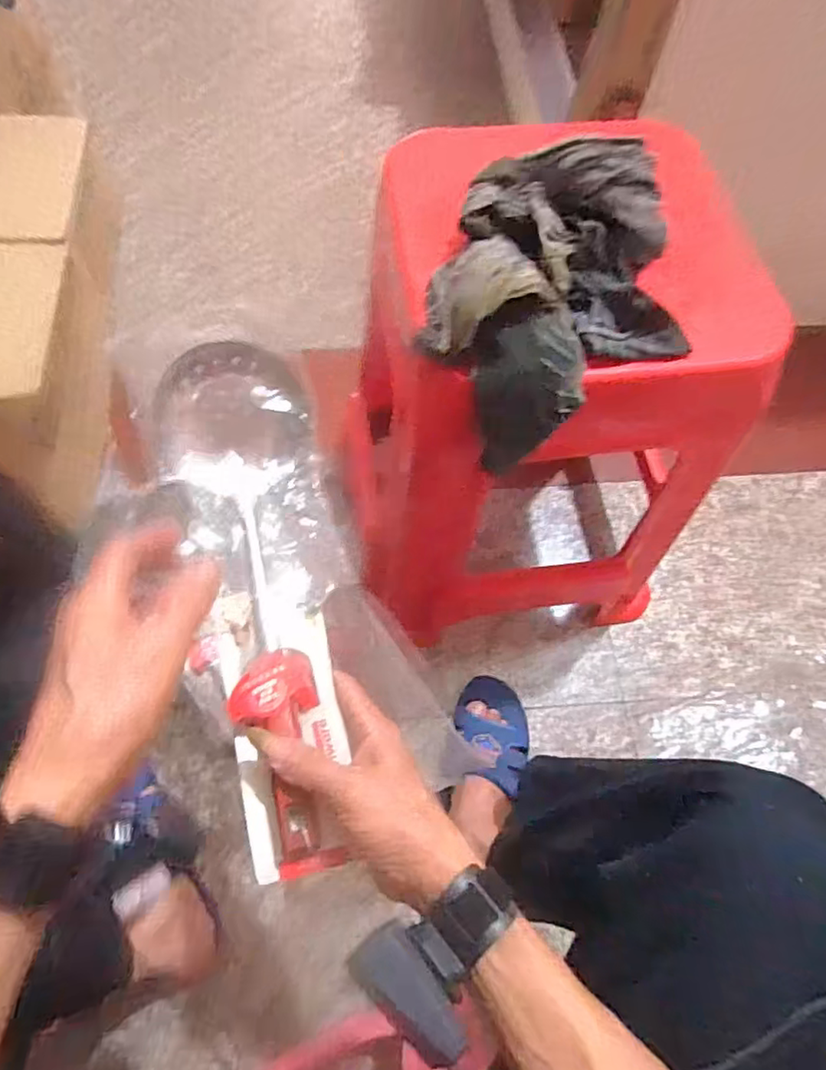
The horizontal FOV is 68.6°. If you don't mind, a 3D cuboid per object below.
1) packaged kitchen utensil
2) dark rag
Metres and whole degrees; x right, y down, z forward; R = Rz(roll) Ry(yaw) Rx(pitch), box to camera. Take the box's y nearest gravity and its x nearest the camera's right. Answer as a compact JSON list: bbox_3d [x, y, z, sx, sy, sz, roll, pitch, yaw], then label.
[{"bbox_3d":[-0.110,0.039,0.432,0.106,0.049,0.371,-11,75,-6],"label":"packaged kitchen utensil"},{"bbox_3d":[0.095,-0.179,0.456,0.185,0.118,0.173,-28,70,-15],"label":"dark rag"}]

